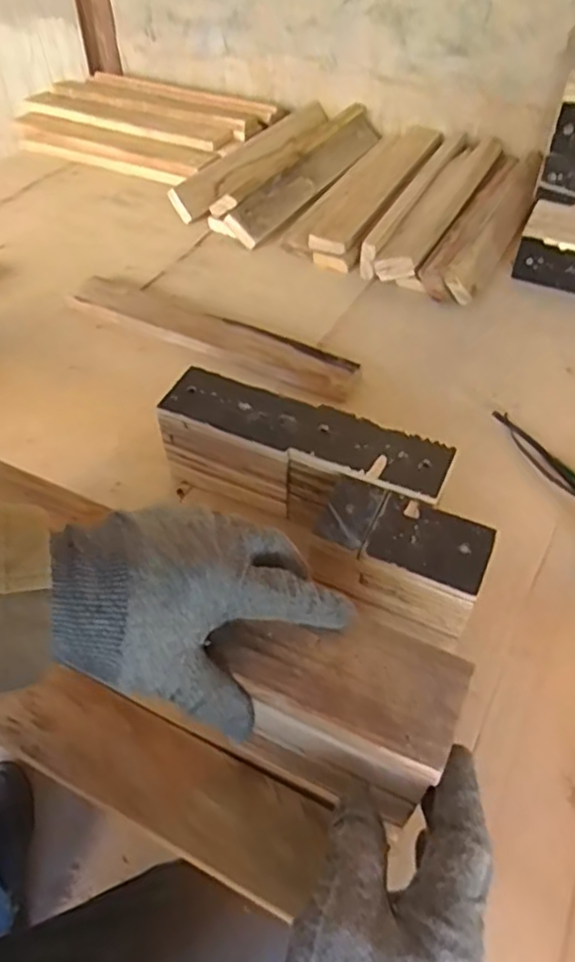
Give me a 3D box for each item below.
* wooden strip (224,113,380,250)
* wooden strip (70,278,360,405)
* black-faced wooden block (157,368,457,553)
[{"bbox_3d":[0.036,-0.448,0.956,0.050,0.016,0.395,49,52,-17],"label":"wooden strip"},{"bbox_3d":[-0.081,-0.163,0.722,0.338,0.020,0.069,23,52,18],"label":"wooden strip"},{"bbox_3d":[0.007,-0.015,0.550,0.236,0.088,0.066,18,51,14],"label":"black-faced wooden block"}]

